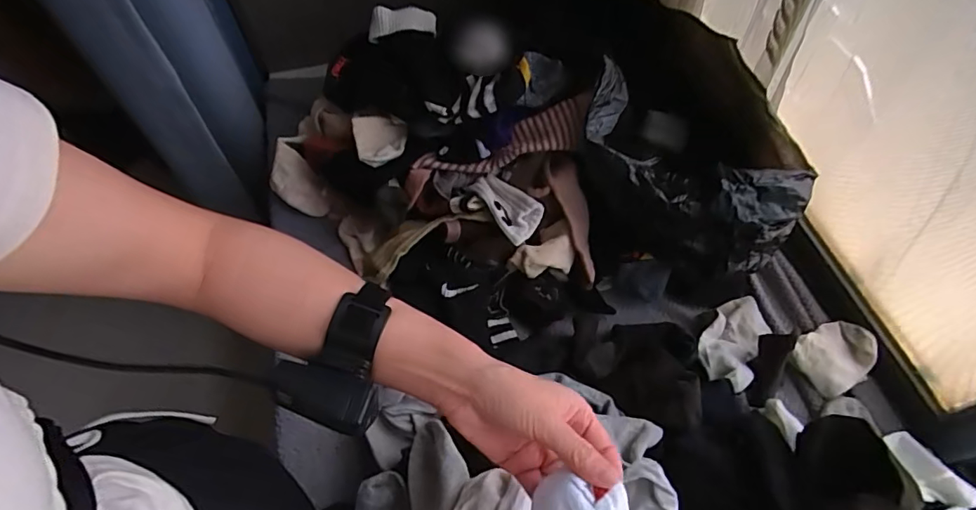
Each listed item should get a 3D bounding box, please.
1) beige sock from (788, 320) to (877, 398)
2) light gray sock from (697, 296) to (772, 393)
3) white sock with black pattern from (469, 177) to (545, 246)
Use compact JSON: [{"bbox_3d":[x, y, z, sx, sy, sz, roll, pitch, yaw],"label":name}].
[{"bbox_3d":[0.426,0.124,0.626,0.103,0.026,0.073,-23,61,-13],"label":"beige sock"},{"bbox_3d":[0.301,0.107,0.628,0.066,0.039,0.150,35,40,20],"label":"light gray sock"},{"bbox_3d":[0.018,-0.060,0.643,0.097,0.027,0.054,34,65,19],"label":"white sock with black pattern"}]

